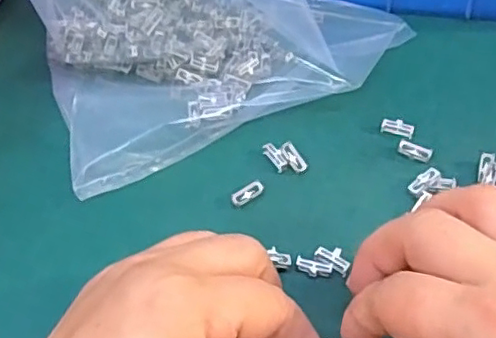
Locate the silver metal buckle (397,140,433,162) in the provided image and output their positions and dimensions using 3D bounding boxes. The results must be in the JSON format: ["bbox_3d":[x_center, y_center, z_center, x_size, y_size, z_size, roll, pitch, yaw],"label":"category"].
[{"bbox_3d":[0.085,-0.009,0.308,0.017,0.006,0.008,20,57,17],"label":"silver metal buckle"}]

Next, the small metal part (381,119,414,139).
[{"bbox_3d":[0.078,-0.021,0.318,0.016,0.007,0.006,20,58,18],"label":"small metal part"}]

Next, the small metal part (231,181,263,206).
[{"bbox_3d":[0.000,0.012,0.300,0.016,0.006,0.007,-33,58,-18],"label":"small metal part"}]

